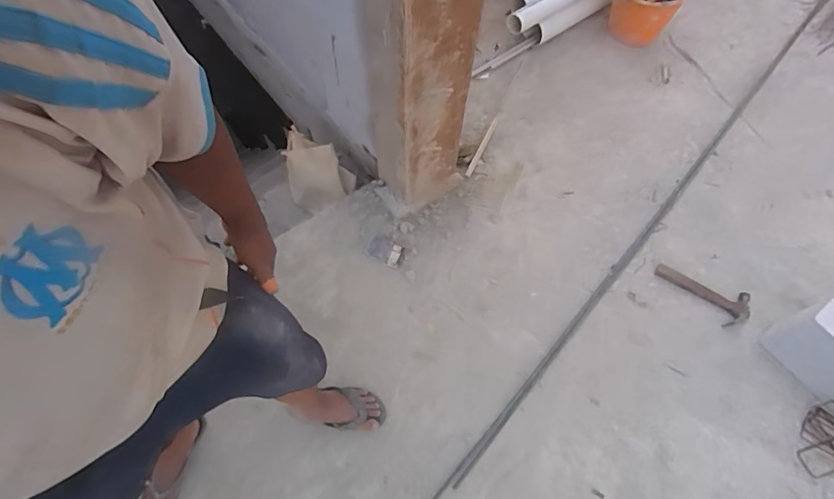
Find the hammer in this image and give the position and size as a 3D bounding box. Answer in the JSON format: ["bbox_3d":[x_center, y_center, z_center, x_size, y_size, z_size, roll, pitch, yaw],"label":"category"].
[{"bbox_3d":[0.865,0.139,1.416,0.268,0.056,0.118,24,62,11],"label":"hammer"}]

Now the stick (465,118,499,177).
[{"bbox_3d":[0.245,-0.388,1.736,0.022,0.014,0.332,24,62,10],"label":"stick"}]

